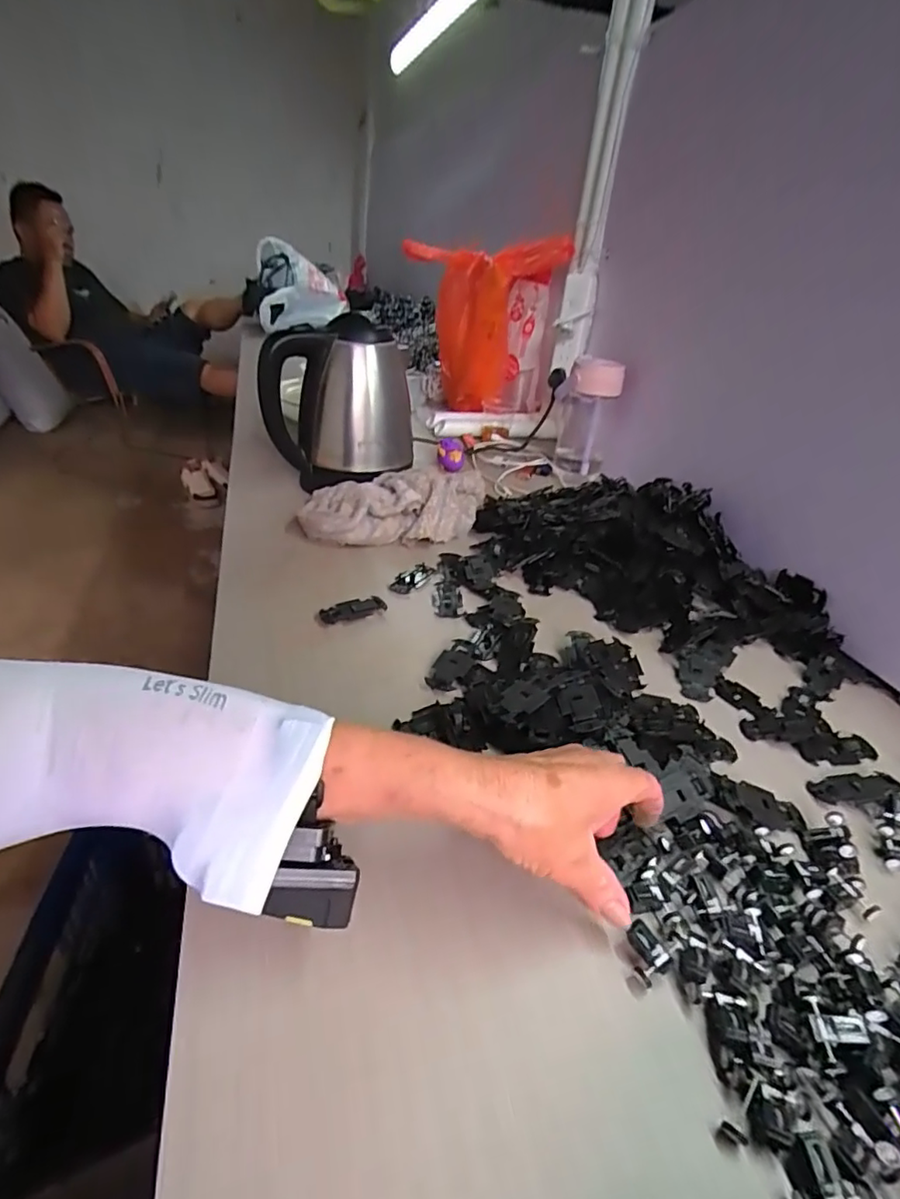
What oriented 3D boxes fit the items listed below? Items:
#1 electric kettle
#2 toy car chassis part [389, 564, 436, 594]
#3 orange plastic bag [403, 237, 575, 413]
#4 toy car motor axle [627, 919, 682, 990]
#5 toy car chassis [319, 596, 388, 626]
[{"bbox_3d":[-0.150,-0.262,0.791,0.179,0.201,0.174,4,34,3],"label":"electric kettle"},{"bbox_3d":[-0.040,-0.022,0.630,0.027,0.006,0.065,27,37,30],"label":"toy car chassis part"},{"bbox_3d":[0.064,-0.511,1.102,0.266,0.277,0.169,12,32,10],"label":"orange plastic bag"},{"bbox_3d":[0.106,0.185,0.311,0.028,0.012,0.024,-21,40,-30],"label":"toy car motor axle"},{"bbox_3d":[-0.094,0.009,0.565,0.064,0.008,0.026,-9,35,-23],"label":"toy car chassis"}]

